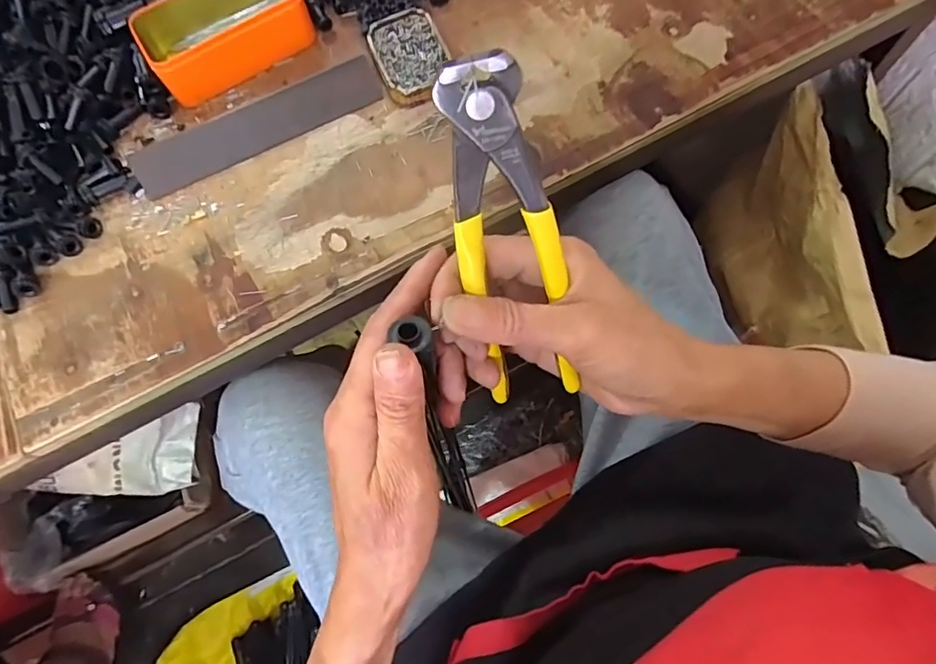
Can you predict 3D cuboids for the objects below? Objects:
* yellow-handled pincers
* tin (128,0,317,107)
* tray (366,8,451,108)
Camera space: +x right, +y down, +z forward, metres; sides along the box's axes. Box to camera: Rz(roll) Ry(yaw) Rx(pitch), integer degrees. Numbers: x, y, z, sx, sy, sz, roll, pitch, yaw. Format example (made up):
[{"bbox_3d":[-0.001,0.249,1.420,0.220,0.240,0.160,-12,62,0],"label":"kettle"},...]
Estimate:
[{"bbox_3d":[0.018,-0.033,0.231,0.042,0.158,0.017,-19,36,-4],"label":"yellow-handled pincers"},{"bbox_3d":[-0.220,-0.277,0.484,0.144,0.048,0.084,-30,73,-6],"label":"tin"},{"bbox_3d":[-0.051,-0.244,0.474,0.061,0.014,0.087,-23,71,-5],"label":"tray"}]

